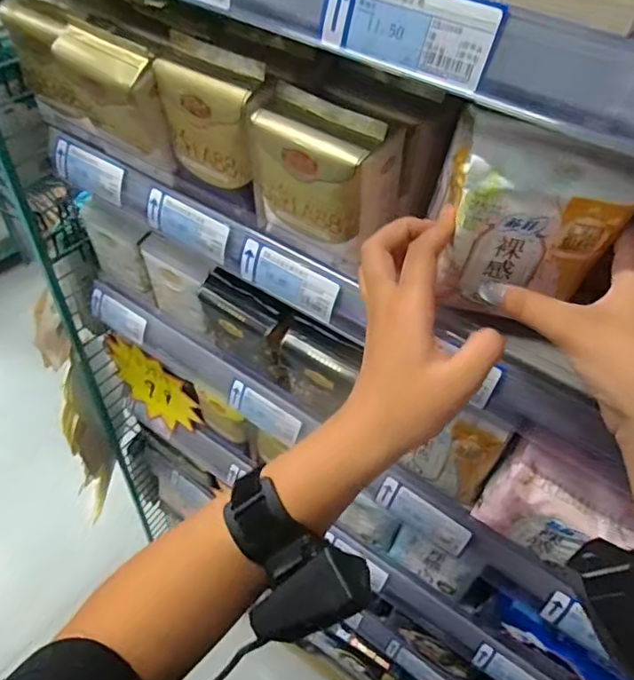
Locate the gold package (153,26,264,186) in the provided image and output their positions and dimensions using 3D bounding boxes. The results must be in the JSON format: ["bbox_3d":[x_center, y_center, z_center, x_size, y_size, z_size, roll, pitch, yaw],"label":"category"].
[{"bbox_3d":[-0.078,-0.165,0.408,0.087,0.087,0.032,34,56,22],"label":"gold package"}]

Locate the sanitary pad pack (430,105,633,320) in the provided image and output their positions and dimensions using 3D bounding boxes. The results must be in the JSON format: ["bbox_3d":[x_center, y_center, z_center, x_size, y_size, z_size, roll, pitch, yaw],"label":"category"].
[{"bbox_3d":[0.118,-0.065,0.321,0.100,0.106,0.033,17,51,10],"label":"sanitary pad pack"}]

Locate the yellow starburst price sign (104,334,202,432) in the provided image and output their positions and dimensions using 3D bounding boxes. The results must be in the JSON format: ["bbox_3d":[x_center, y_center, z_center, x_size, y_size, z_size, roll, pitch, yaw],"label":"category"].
[{"bbox_3d":[-0.231,0.067,0.777,0.163,0.126,0.009,19,40,28],"label":"yellow starburst price sign"}]

